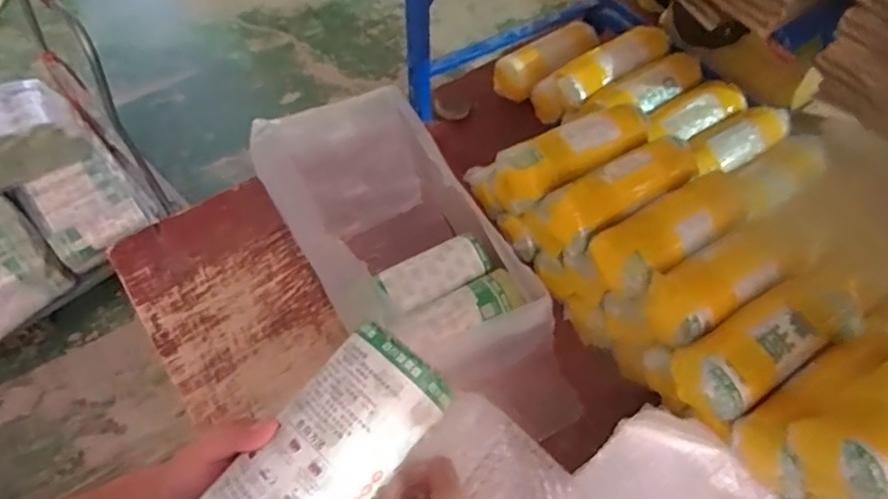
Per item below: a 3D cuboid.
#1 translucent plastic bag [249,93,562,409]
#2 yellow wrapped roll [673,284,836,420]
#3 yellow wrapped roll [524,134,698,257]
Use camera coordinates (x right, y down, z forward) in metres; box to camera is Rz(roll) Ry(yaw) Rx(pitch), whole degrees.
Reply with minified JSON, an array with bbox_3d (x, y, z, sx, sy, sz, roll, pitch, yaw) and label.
[{"bbox_3d":[-0.087,-0.015,1.005,0.302,0.146,0.560,-22,59,-15],"label":"translucent plastic bag"},{"bbox_3d":[0.389,0.126,0.735,0.212,0.071,0.098,-25,60,-17],"label":"yellow wrapped roll"},{"bbox_3d":[0.262,-0.086,0.885,0.282,0.070,0.094,-26,60,-18],"label":"yellow wrapped roll"}]

